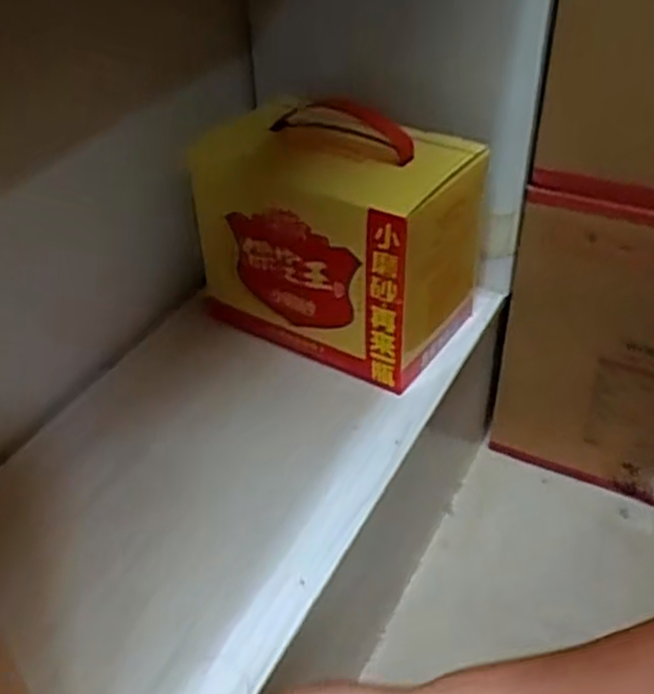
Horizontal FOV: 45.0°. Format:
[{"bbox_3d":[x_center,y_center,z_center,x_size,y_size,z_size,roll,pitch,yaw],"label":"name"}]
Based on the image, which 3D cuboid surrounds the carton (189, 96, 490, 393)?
[{"bbox_3d":[0.010,-0.090,0.631,0.193,0.183,0.129,21,43,21],"label":"carton"}]

